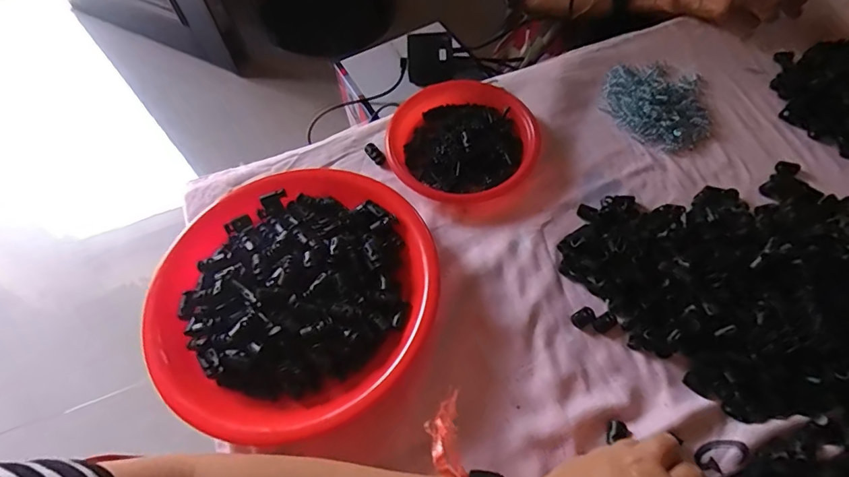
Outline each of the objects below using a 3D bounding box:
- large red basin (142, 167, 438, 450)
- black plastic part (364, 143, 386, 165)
[{"bbox_3d":[-0.119,0.048,0.433,0.253,0.049,0.261,-2,60,3],"label":"large red basin"},{"bbox_3d":[-0.056,-0.096,0.530,0.012,0.010,0.028,-37,64,-16],"label":"black plastic part"}]

